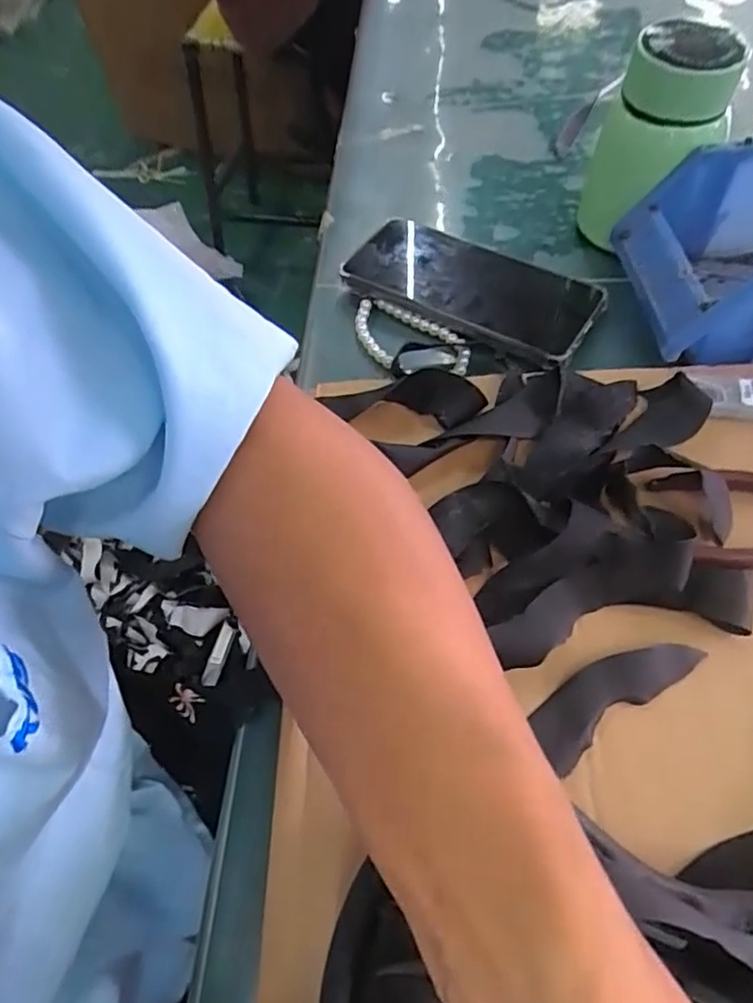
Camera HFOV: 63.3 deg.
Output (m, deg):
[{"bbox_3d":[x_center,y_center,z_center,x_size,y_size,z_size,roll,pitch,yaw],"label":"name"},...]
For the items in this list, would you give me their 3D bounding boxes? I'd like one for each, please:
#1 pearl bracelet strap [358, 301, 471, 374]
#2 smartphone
[{"bbox_3d":[0.018,-0.103,0.385,0.082,0.007,0.042,33,66,21],"label":"pearl bracelet strap"},{"bbox_3d":[0.061,-0.142,0.396,0.159,0.012,0.080,27,64,19],"label":"smartphone"}]

